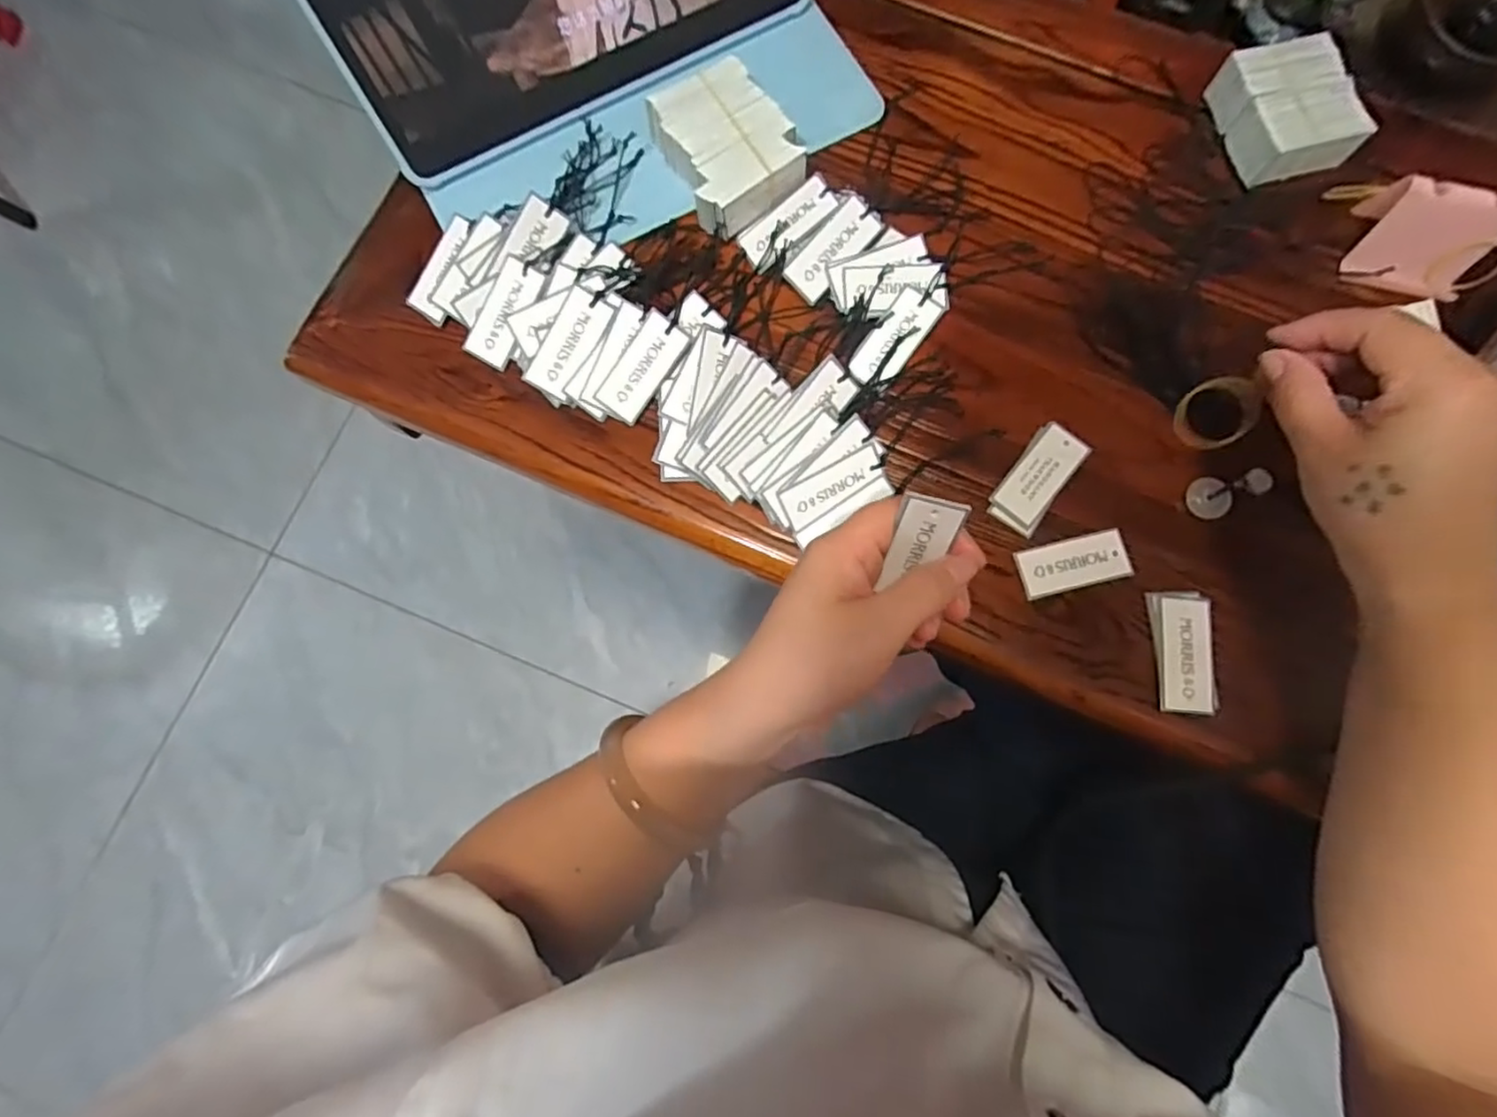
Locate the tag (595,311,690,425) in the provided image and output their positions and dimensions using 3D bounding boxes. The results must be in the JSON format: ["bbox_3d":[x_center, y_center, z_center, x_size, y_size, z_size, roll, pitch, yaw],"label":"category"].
[{"bbox_3d":[-0.057,-0.102,0.360,0.025,0.004,0.058,34,93,-11],"label":"tag"}]

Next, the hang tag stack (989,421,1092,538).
[{"bbox_3d":[0.153,-0.043,0.354,0.028,0.006,0.060,36,81,7],"label":"hang tag stack"}]

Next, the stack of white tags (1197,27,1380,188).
[{"bbox_3d":[0.307,-0.256,0.383,0.059,0.031,0.075,-11,79,-2],"label":"stack of white tags"}]

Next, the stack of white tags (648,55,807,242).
[{"bbox_3d":[-0.013,-0.230,0.377,0.064,0.027,0.083,-32,80,-6],"label":"stack of white tags"}]

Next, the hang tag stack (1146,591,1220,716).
[{"bbox_3d":[0.214,0.046,0.329,0.028,0.007,0.058,1,79,1],"label":"hang tag stack"}]

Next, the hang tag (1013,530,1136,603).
[{"bbox_3d":[0.169,0.003,0.346,0.057,0.004,0.026,-14,79,-2],"label":"hang tag"}]

